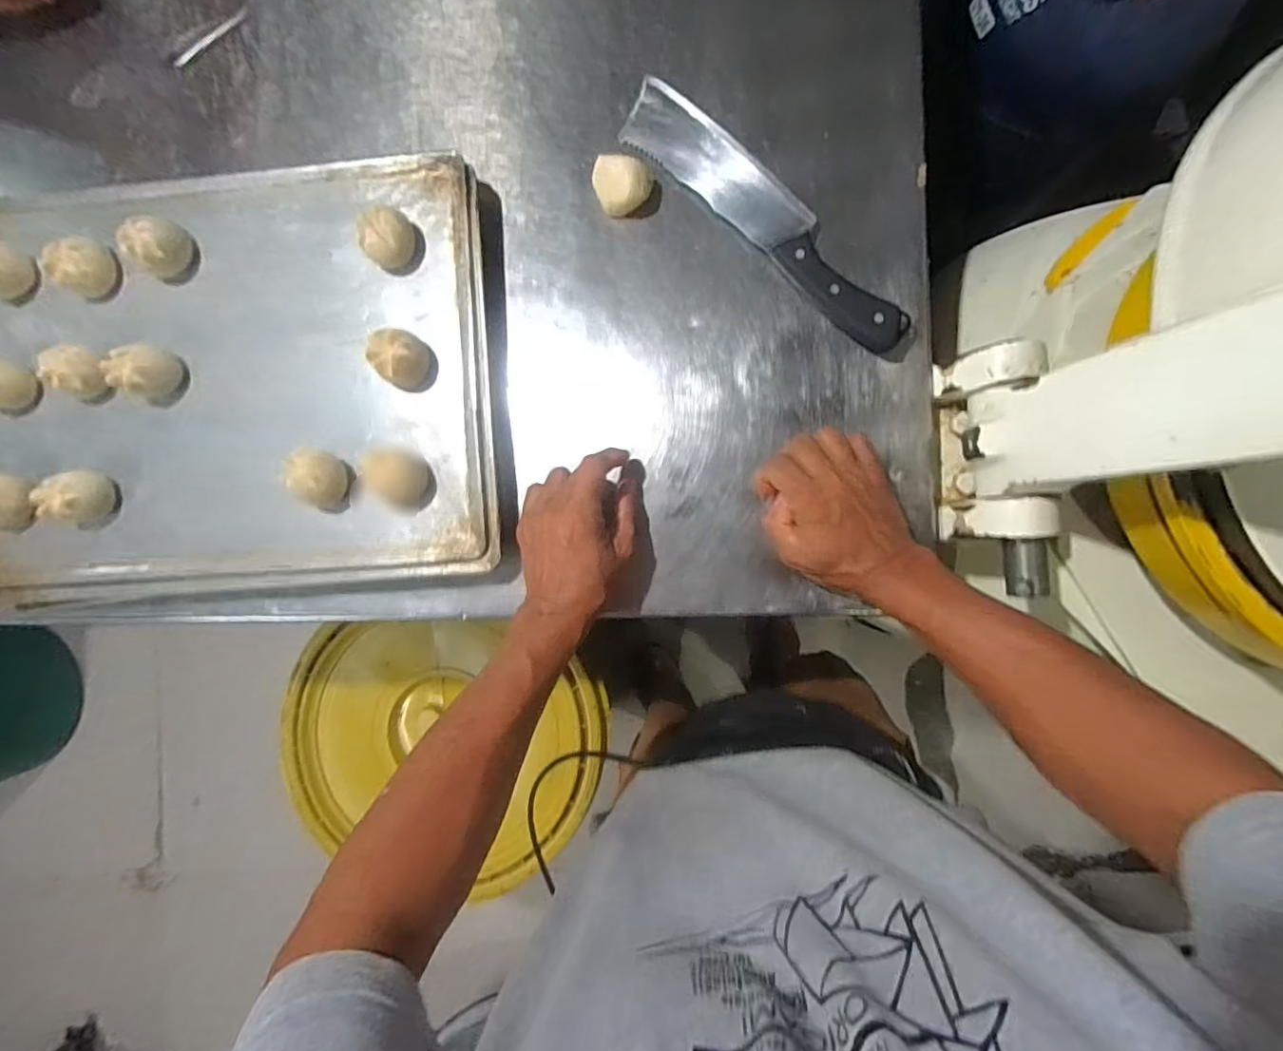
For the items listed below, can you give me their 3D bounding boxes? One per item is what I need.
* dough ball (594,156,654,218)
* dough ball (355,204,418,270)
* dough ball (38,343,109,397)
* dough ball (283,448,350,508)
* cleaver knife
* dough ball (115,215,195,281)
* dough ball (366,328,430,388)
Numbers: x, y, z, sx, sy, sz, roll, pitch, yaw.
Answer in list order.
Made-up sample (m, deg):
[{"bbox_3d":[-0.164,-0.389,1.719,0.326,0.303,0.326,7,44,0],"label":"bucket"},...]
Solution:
[{"bbox_3d":[-0.015,-0.280,0.482,0.048,0.031,0.043,2,90,5],"label":"dough ball"},{"bbox_3d":[-0.197,-0.224,0.459,0.038,0.033,0.041,0,90,5],"label":"dough ball"},{"bbox_3d":[-0.465,-0.128,0.483,0.042,0.037,0.042,10,91,5],"label":"dough ball"},{"bbox_3d":[-0.256,-0.038,0.462,0.034,0.041,0.042,11,91,5],"label":"dough ball"},{"bbox_3d":[0.100,-0.257,0.475,0.297,0.026,0.057,44,93,3],"label":"cleaver knife"},{"bbox_3d":[-0.390,-0.225,0.470,0.038,0.040,0.046,26,92,4],"label":"dough ball"},{"bbox_3d":[-0.189,-0.132,0.458,0.037,0.038,0.039,0,90,5],"label":"dough ball"}]

